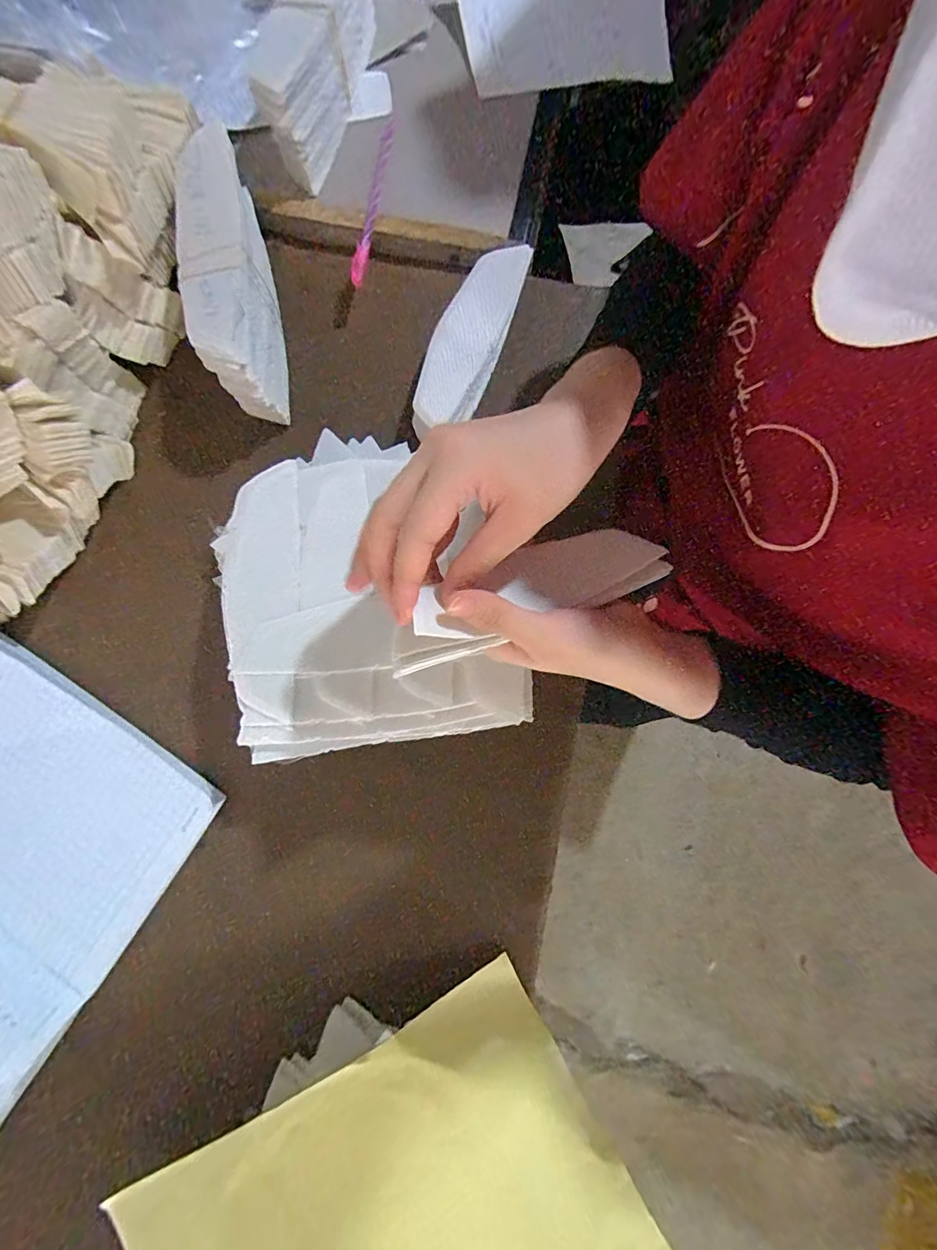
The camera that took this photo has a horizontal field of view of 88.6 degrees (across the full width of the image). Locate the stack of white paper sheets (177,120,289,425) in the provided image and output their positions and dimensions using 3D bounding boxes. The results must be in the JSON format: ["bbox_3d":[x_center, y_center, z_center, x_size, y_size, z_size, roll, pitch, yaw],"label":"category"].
[{"bbox_3d":[-0.196,-0.281,0.398,0.061,0.093,0.213,-10,93,-1],"label":"stack of white paper sheets"}]

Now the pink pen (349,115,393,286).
[{"bbox_3d":[-0.084,-0.393,0.438,0.016,0.015,0.182,9,84,3],"label":"pink pen"}]

